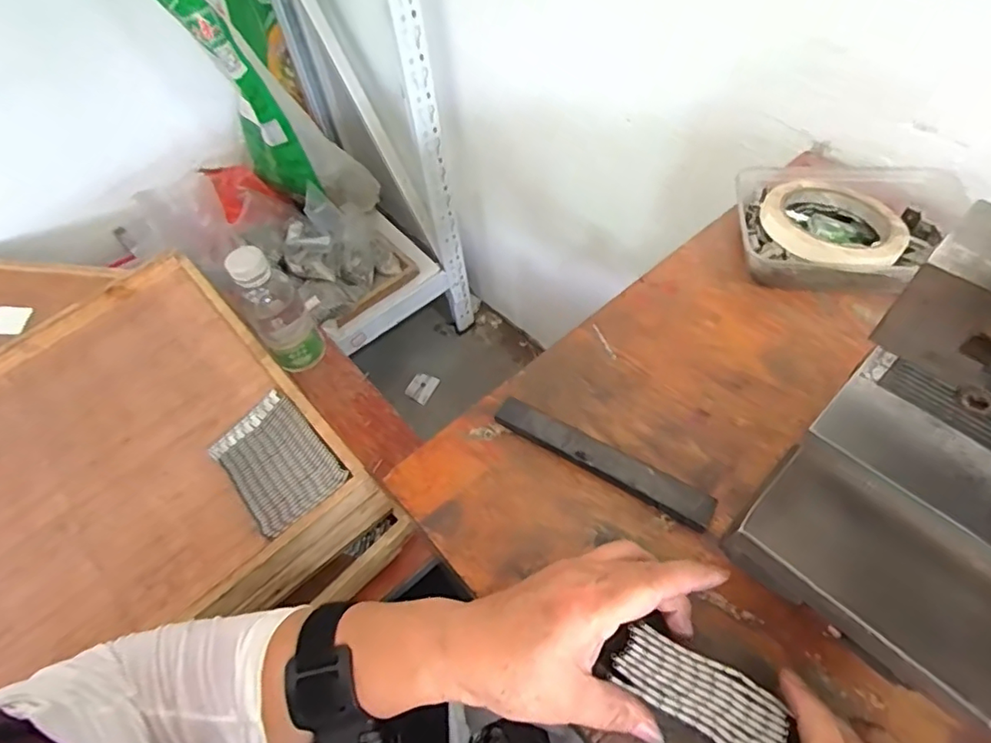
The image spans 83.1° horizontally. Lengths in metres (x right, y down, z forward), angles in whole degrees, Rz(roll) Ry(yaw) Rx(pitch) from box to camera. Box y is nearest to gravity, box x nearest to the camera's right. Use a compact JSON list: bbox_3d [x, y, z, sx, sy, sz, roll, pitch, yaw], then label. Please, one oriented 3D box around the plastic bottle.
[{"bbox_3d":[-0.258,-0.073,0.653,0.065,0.168,0.058,-34,59,-16],"label":"plastic bottle"}]

